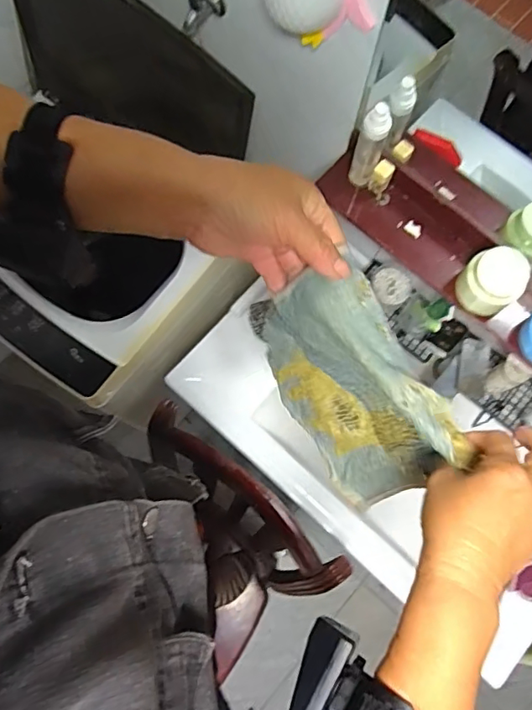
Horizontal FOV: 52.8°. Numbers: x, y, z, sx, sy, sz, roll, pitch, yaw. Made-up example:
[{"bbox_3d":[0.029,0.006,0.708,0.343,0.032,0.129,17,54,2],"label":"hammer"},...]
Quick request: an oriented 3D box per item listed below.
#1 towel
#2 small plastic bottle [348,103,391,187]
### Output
[{"bbox_3d":[0.073,0.037,0.469,0.073,0.230,0.193,-32,78,-8],"label":"towel"},{"bbox_3d":[0.145,-0.285,0.768,0.035,0.190,0.025,10,76,2],"label":"small plastic bottle"}]

